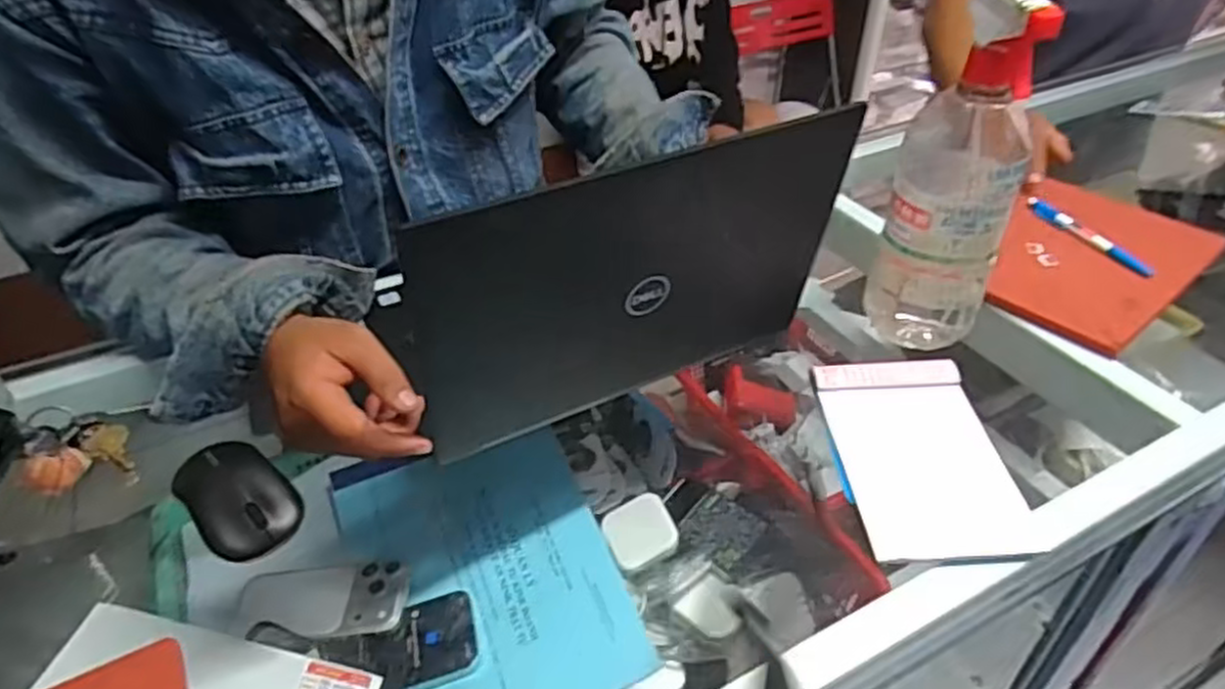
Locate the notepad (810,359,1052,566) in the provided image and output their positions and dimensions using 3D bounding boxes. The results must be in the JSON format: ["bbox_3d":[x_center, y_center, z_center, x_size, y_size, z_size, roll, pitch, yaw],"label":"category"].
[{"bbox_3d":[0.212,0.075,0.531,0.109,0.011,0.165,-5,44,-2],"label":"notepad"}]

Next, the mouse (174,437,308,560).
[{"bbox_3d":[-0.239,0.096,0.491,0.058,0.031,0.083,-31,48,-31],"label":"mouse"}]

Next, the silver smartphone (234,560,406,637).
[{"bbox_3d":[-0.247,0.216,0.651,0.151,0.016,0.076,-6,33,6],"label":"silver smartphone"}]

